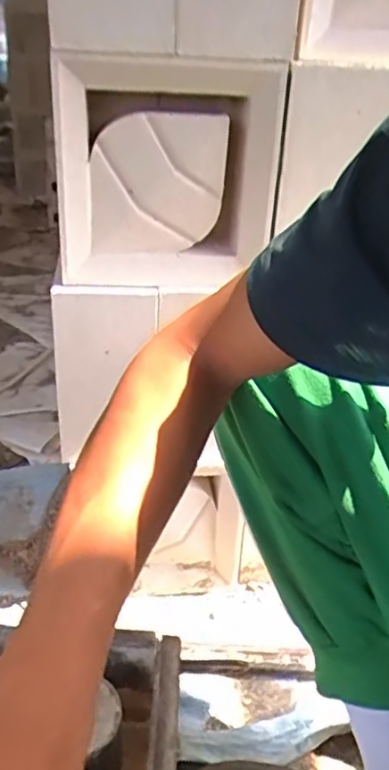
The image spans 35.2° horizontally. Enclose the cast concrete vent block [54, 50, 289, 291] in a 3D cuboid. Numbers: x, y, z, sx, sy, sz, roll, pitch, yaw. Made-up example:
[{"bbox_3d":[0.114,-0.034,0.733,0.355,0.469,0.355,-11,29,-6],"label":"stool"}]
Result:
[{"bbox_3d":[-0.029,-0.204,0.591,0.196,0.196,0.074,-5,26,-9],"label":"cast concrete vent block"}]

